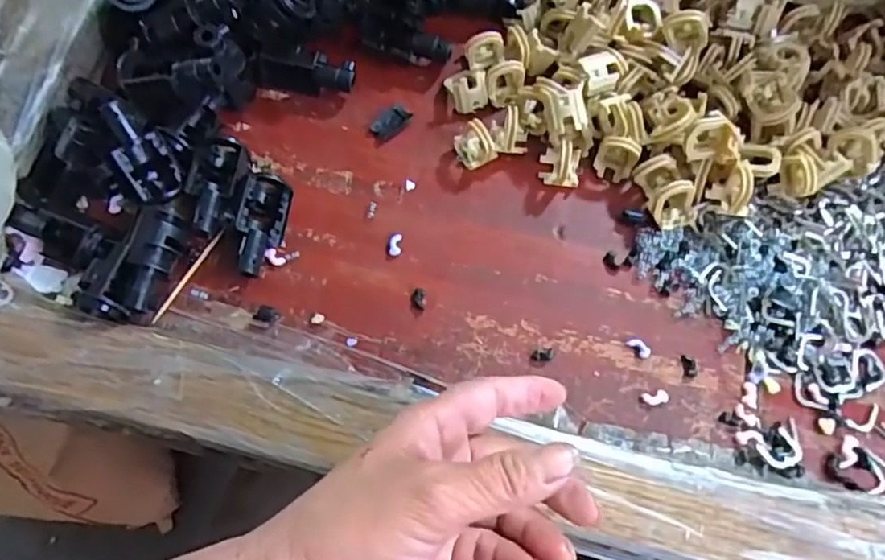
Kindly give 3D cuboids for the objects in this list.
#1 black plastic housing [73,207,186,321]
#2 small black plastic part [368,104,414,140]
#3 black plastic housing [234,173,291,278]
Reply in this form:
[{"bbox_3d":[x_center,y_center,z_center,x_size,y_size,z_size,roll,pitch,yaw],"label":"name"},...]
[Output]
[{"bbox_3d":[-0.151,-0.007,0.304,0.028,0.022,0.058,20,71,5],"label":"black plastic housing"},{"bbox_3d":[-0.030,-0.090,0.351,0.024,0.004,0.012,-41,76,-14],"label":"small black plastic part"},{"bbox_3d":[-0.093,-0.027,0.316,0.019,0.023,0.053,11,70,2],"label":"black plastic housing"}]

